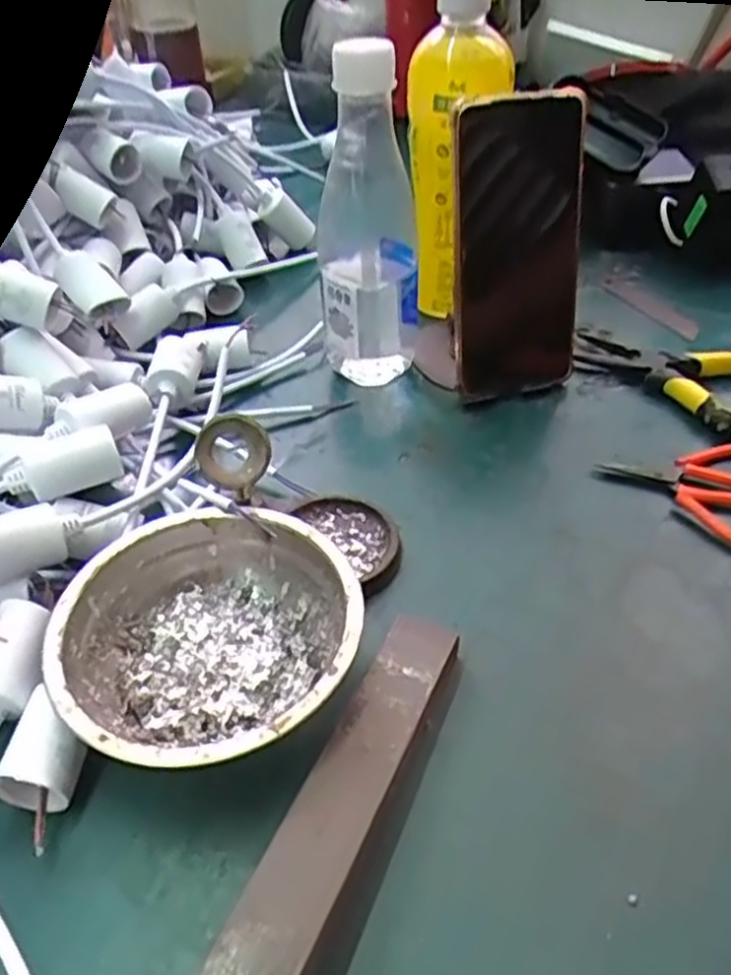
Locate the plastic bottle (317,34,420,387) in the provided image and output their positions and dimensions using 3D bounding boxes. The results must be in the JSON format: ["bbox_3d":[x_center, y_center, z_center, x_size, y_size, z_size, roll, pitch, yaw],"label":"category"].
[{"bbox_3d":[0.002,-0.161,0.457,0.060,0.193,0.073,-2,44,0],"label":"plastic bottle"}]

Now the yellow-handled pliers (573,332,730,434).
[{"bbox_3d":[0.195,-0.065,0.461,0.140,0.025,0.071,21,48,22],"label":"yellow-handled pliers"}]

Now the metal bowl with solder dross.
[{"bbox_3d":[-0.066,0.068,0.327,0.124,0.040,0.122,-1,44,1],"label":"metal bowl with solder dross"}]

